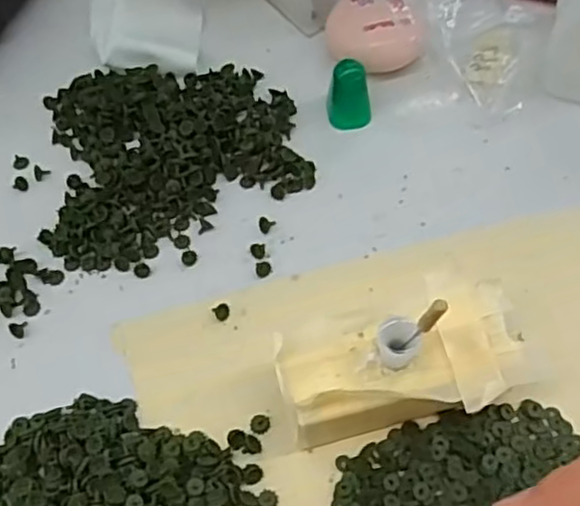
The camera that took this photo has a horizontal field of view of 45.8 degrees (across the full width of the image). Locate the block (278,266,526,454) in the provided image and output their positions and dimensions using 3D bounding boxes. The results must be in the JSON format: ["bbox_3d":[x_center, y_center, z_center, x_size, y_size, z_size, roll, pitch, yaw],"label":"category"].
[{"bbox_3d":[0.039,0.041,0.244,0.082,0.041,0.045,-18,61,-6],"label":"block"}]

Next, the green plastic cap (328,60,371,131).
[{"bbox_3d":[0.028,-0.073,0.316,0.019,0.027,0.017,3,61,6],"label":"green plastic cap"}]

